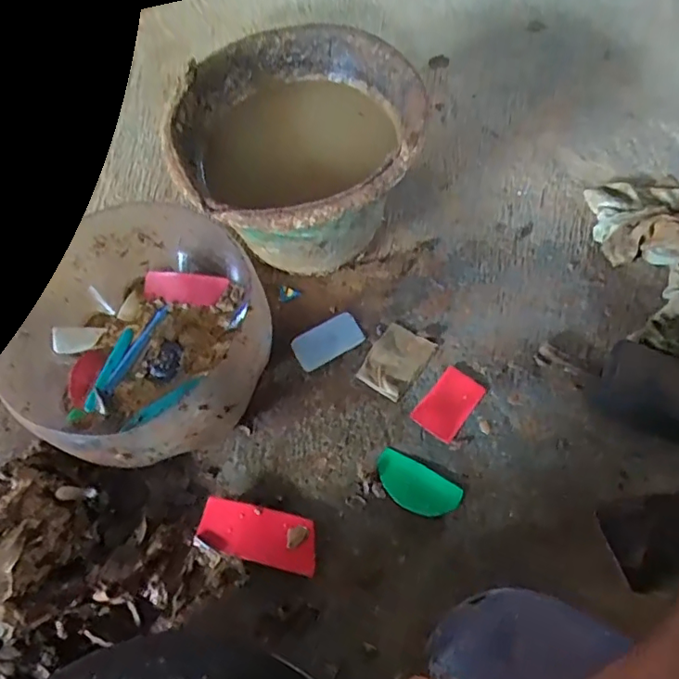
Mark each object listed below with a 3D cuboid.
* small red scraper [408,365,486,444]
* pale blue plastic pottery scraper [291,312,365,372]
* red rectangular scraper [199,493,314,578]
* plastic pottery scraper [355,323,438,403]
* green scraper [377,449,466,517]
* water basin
[{"bbox_3d":[0.113,0.065,0.571,0.046,0.009,0.072,35,70,19],"label":"small red scraper"},{"bbox_3d":[-0.013,0.002,0.609,0.075,0.012,0.042,-27,65,-10],"label":"pale blue plastic pottery scraper"},{"bbox_3d":[-0.074,0.180,0.514,0.109,0.006,0.047,15,67,3],"label":"red rectangular scraper"},{"bbox_3d":[0.061,0.022,0.597,0.055,0.008,0.079,30,69,17],"label":"plastic pottery scraper"},{"bbox_3d":[0.072,0.141,0.533,0.084,0.004,0.045,27,62,19],"label":"green scraper"},{"bbox_3d":[-0.043,-0.190,0.624,0.246,0.174,0.271,10,64,8],"label":"water basin"}]

